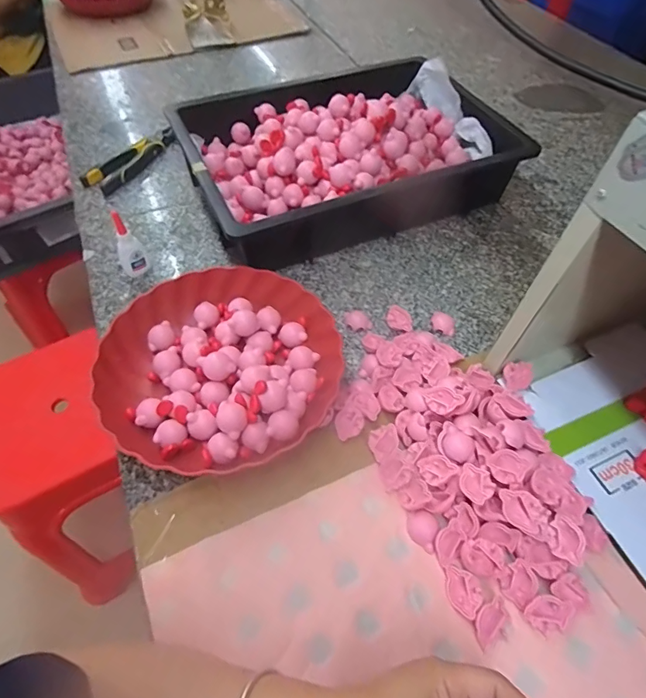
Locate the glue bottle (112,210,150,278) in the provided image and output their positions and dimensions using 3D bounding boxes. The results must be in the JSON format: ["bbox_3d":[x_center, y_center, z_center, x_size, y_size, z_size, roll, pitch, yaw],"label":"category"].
[{"bbox_3d":[-0.245,-0.132,0.539,0.033,0.086,0.036,-27,60,-17],"label":"glue bottle"}]

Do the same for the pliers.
[{"bbox_3d":[-0.303,-0.309,0.705,0.052,0.023,0.180,28,60,17],"label":"pliers"}]

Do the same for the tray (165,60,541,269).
[{"bbox_3d":[0.031,-0.285,0.654,0.440,0.122,0.303,-22,59,-14],"label":"tray"}]

